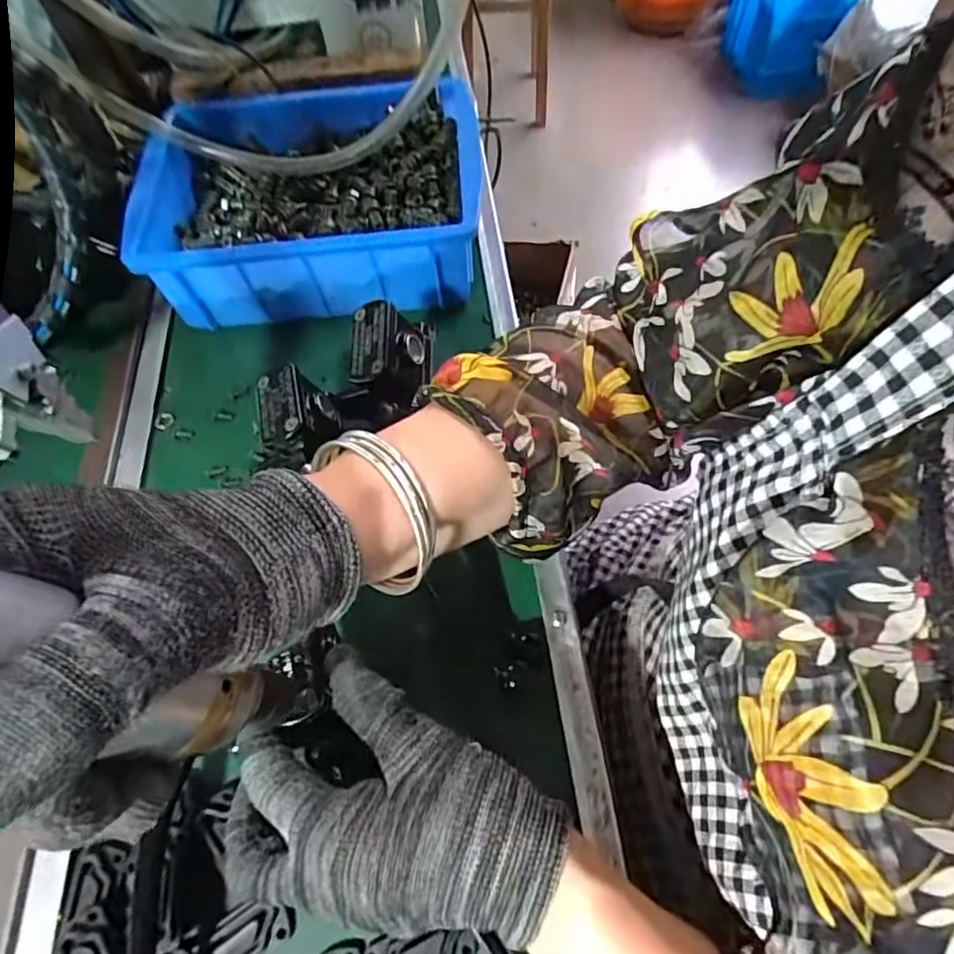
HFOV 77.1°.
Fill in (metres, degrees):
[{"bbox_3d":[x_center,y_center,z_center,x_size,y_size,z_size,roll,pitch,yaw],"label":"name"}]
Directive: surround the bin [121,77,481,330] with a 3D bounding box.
[{"bbox_3d":[-0.124,-0.219,0.465,0.249,0.067,0.187,-4,60,0],"label":"bin"}]

